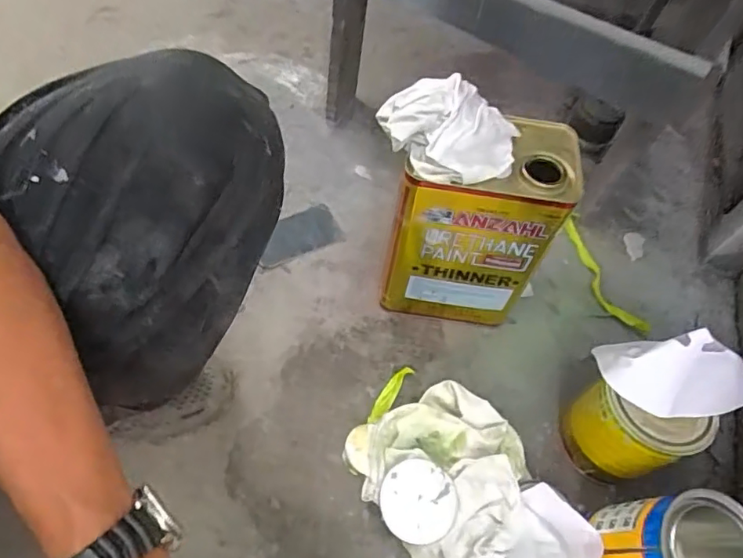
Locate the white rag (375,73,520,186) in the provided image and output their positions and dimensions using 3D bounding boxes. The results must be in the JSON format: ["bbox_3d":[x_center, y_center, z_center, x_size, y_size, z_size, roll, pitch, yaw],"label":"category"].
[{"bbox_3d":[0.076,-0.148,0.532,0.129,0.041,0.118,4,58,-4],"label":"white rag"}]

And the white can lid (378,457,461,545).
[{"bbox_3d":[0.048,0.225,0.555,0.076,0.013,0.077,3,58,-5],"label":"white can lid"}]

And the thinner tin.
[{"bbox_3d":[0.113,-0.057,0.652,0.169,0.260,0.113,7,56,0],"label":"thinner tin"}]

